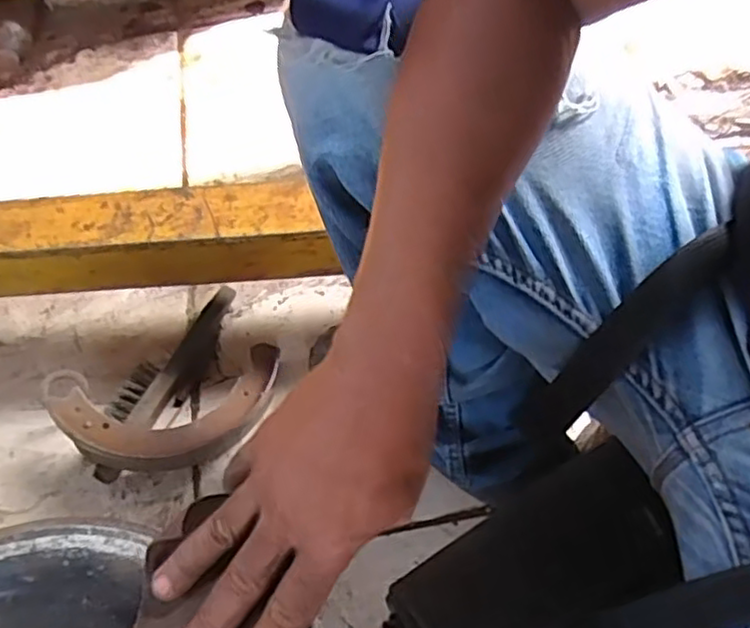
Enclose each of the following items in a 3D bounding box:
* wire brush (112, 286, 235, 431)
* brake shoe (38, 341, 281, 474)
[{"bbox_3d":[-0.215,0.045,0.749,0.050,0.037,0.190,19,60,15],"label":"wire brush"},{"bbox_3d":[-0.206,0.102,0.693,0.225,0.064,0.111,-13,58,-3],"label":"brake shoe"}]

